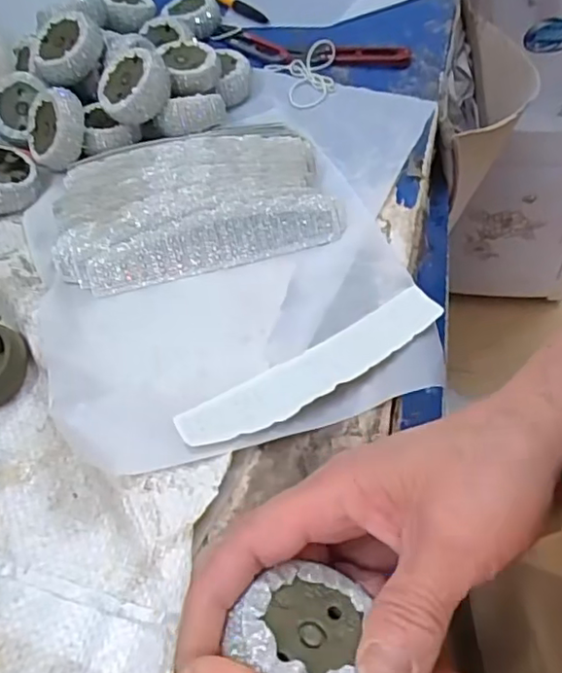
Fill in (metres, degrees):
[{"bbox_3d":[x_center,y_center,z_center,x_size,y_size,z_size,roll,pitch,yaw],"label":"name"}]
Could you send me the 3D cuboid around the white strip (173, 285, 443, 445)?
[{"bbox_3d":[0.021,0.018,0.329,0.159,0.012,0.034,-29,56,-15],"label":"white strip"}]

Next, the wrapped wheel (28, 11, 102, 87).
[{"bbox_3d":[-0.159,-0.214,0.453,0.054,0.028,0.054,-7,70,20],"label":"wrapped wheel"}]

